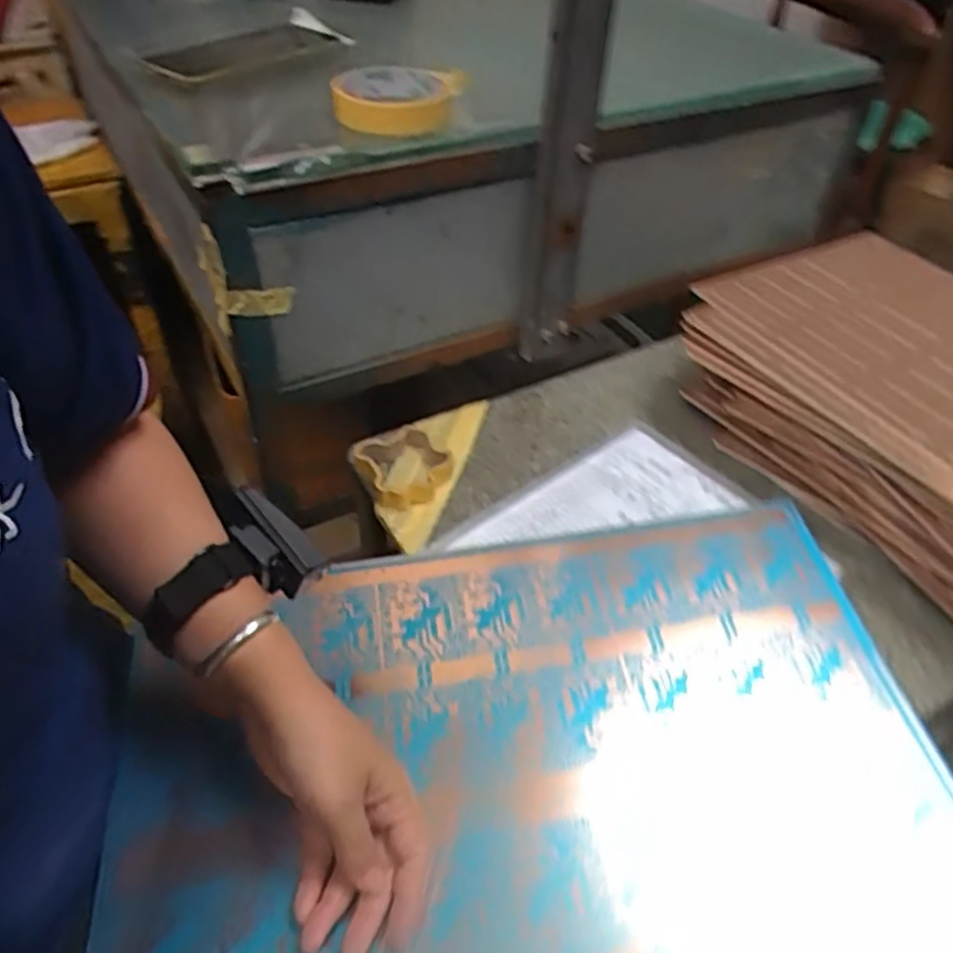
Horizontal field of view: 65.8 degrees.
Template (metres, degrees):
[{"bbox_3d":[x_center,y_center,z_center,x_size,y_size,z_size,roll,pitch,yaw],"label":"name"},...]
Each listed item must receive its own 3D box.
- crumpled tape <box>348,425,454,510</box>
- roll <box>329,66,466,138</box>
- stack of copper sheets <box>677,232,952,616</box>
[{"bbox_3d":[-0.061,-0.008,0.626,0.071,0.023,0.079,-22,49,-22],"label":"crumpled tape"},{"bbox_3d":[-0.061,-0.281,0.550,0.087,0.023,0.094,7,45,6],"label":"roll"},{"bbox_3d":[0.392,-0.043,0.607,0.264,0.105,0.399,-23,50,-23],"label":"stack of copper sheets"}]

